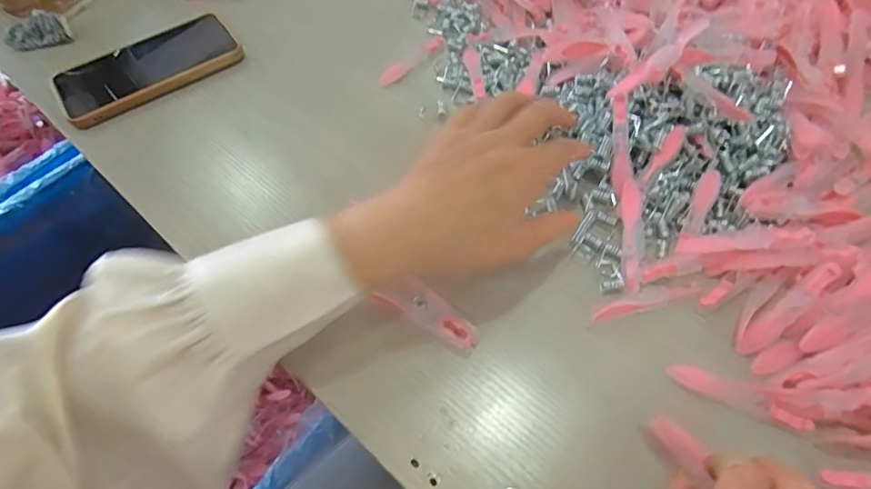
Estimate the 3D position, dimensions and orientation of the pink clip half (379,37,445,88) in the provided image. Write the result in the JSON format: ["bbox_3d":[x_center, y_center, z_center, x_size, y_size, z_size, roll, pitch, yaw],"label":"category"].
[{"bbox_3d":[-0.021,-0.167,0.469,0.015,0.007,0.079,37,66,22],"label":"pink clip half"}]

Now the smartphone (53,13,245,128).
[{"bbox_3d":[-0.263,-0.165,0.474,0.154,0.012,0.079,-32,62,-16],"label":"smartphone"}]

